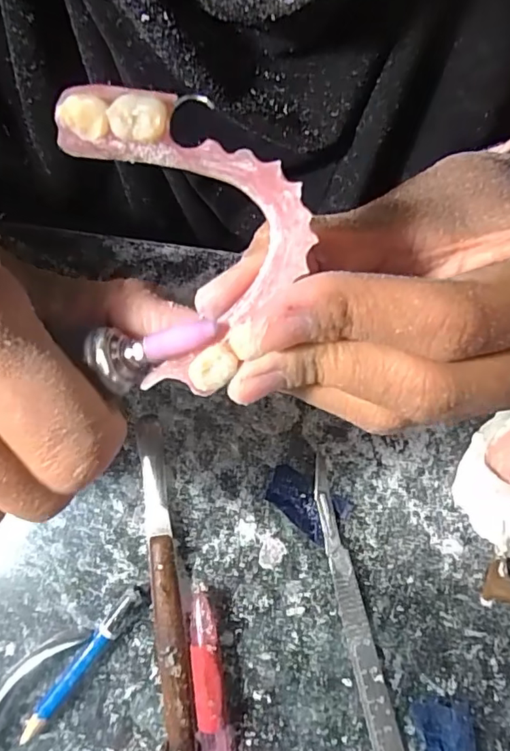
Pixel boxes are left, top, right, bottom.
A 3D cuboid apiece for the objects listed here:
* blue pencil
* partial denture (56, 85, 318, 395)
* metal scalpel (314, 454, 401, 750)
[{"bbox_3d":[-0.066,0.109,0.199,0.007,0.007,0.066,37,79,9],"label":"blue pencil"},{"bbox_3d":[-0.011,-0.028,0.108,0.041,0.010,0.061,-17,106,-5],"label":"partial denture"},{"bbox_3d":[0.039,0.101,0.201,0.012,0.004,0.135,-13,76,-2],"label":"metal scalpel"}]

